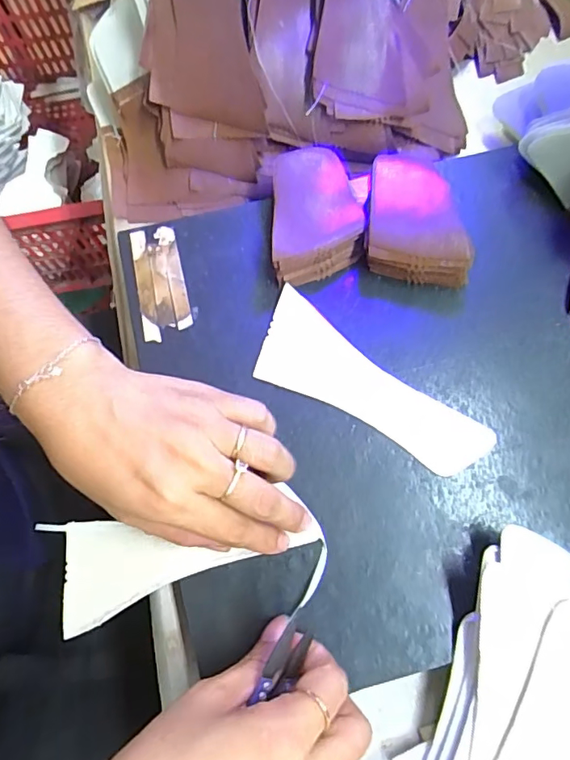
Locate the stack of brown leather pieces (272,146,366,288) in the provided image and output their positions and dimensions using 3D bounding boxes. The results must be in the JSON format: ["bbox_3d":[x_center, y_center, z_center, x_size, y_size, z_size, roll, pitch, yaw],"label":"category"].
[{"bbox_3d":[0.021,-0.108,0.325,0.057,0.026,0.087,0,74,1],"label":"stack of brown leather pieces"}]

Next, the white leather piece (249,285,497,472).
[{"bbox_3d":[0.048,0.009,0.307,0.153,0.004,0.054,37,77,9],"label":"white leather piece"}]

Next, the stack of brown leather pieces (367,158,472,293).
[{"bbox_3d":[0.086,-0.102,0.319,0.067,0.030,0.069,10,75,3],"label":"stack of brown leather pieces"}]

